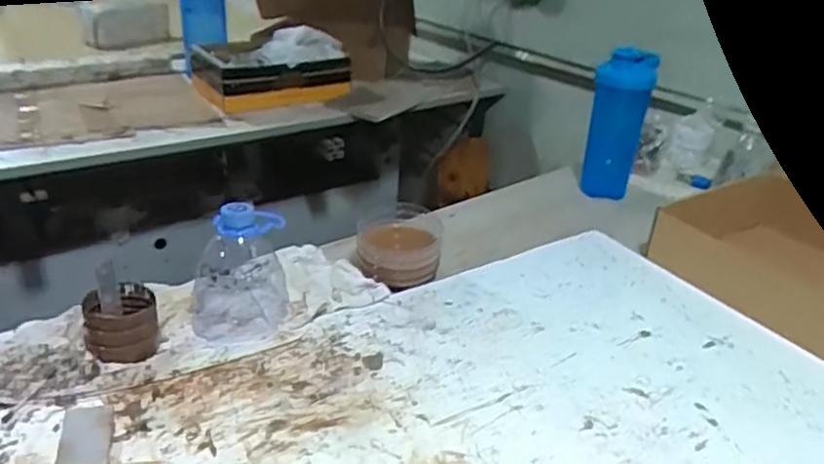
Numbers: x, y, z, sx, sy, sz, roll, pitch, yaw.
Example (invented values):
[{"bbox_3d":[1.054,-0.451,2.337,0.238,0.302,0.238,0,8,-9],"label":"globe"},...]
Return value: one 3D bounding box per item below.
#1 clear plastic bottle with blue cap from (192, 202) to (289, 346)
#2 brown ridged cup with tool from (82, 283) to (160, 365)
[{"bbox_3d":[-0.175,0.037,0.659,0.094,0.125,0.090,-3,30,-15],"label":"clear plastic bottle with blue cap"},{"bbox_3d":[-0.277,0.088,0.625,0.062,0.055,0.065,-8,31,-23],"label":"brown ridged cup with tool"}]

